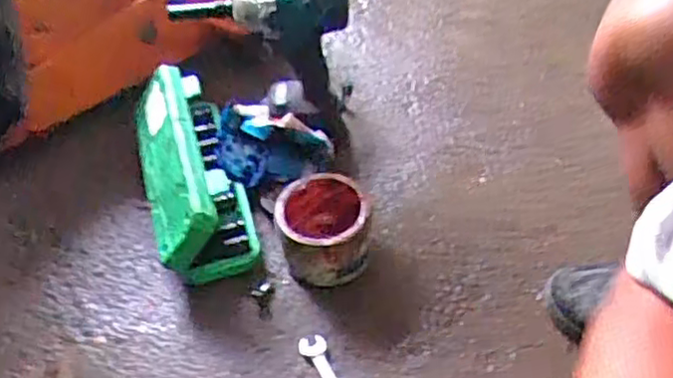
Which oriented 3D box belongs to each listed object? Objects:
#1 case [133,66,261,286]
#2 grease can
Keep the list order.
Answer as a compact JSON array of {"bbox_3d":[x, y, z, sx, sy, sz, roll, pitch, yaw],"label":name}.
[{"bbox_3d":[-0.174,-0.023,0.839,0.107,0.127,0.244,-15,49,-8],"label":"case"},{"bbox_3d":[-0.014,0.042,0.779,0.096,0.085,0.103,-3,49,3],"label":"grease can"}]

